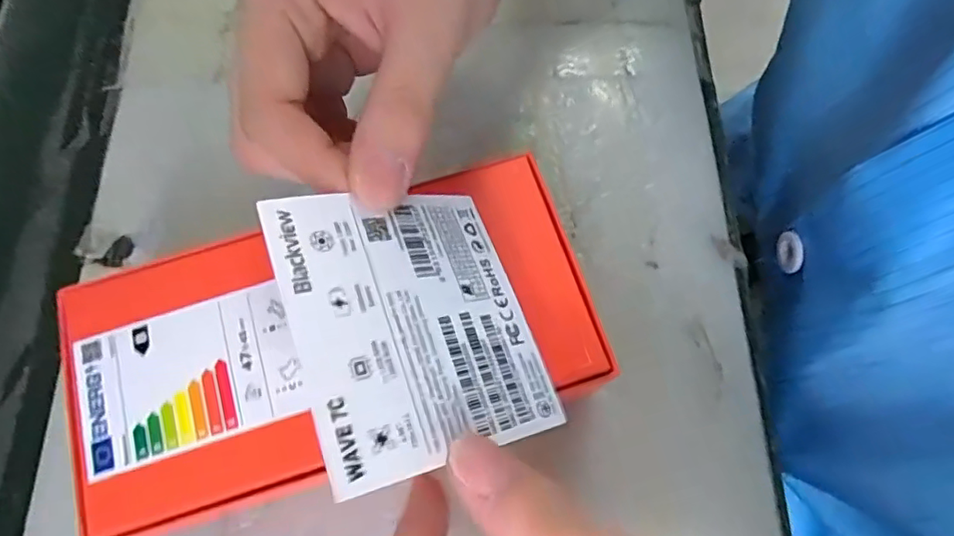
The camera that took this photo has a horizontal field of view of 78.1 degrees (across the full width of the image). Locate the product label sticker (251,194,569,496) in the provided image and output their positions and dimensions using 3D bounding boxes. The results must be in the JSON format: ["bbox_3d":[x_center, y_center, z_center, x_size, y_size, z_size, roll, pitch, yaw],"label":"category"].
[{"bbox_3d":[-0.016,0.013,0.161,0.068,0.004,0.077,-7,66,-36],"label":"product label sticker"}]

